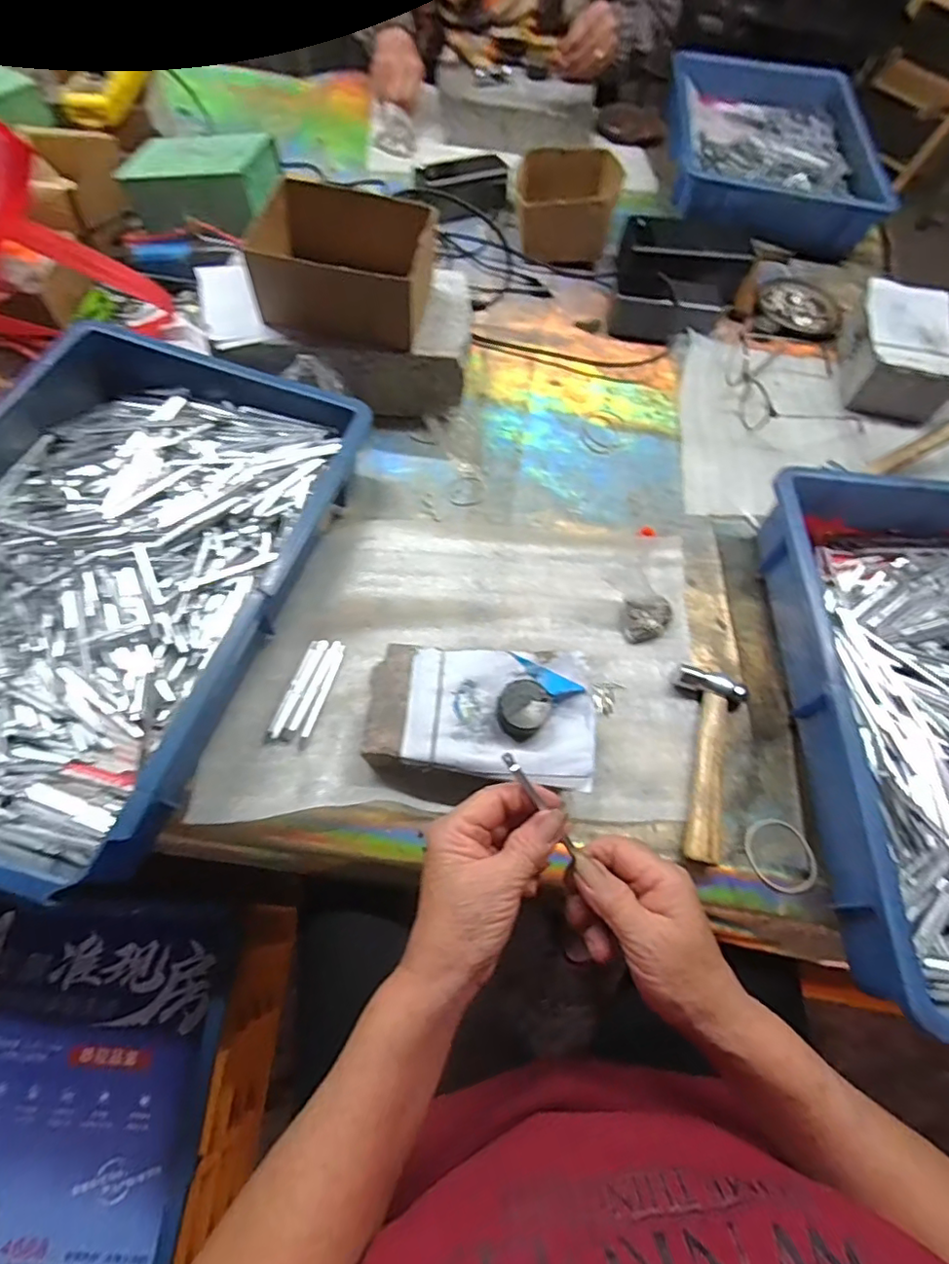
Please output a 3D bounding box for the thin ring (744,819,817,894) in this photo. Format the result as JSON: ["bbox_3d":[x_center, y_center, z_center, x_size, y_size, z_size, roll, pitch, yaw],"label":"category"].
[{"bbox_3d":[0.237,0.173,0.437,0.051,0.005,0.053,2,63,-4],"label":"thin ring"}]

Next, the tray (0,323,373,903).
[{"bbox_3d":[-0.292,-0.052,0.449,0.285,0.077,0.432,17,63,4],"label":"tray"}]

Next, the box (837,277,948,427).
[{"bbox_3d":[0.508,-0.337,0.675,0.105,0.072,0.151,17,63,1],"label":"box"}]

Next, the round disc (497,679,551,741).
[{"bbox_3d":[0.035,0.056,0.417,0.036,0.020,0.041,27,64,9],"label":"round disc"}]

